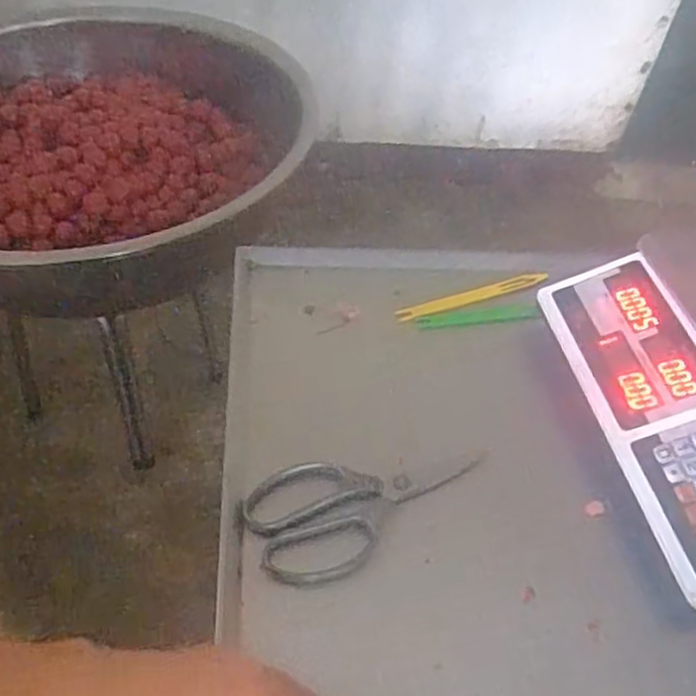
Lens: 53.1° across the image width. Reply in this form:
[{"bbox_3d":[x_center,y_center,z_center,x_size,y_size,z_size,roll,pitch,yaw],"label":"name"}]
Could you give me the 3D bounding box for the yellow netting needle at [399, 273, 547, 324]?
[{"bbox_3d":[0.127,-0.053,0.717,0.164,0.005,0.014,-16,74,-13],"label":"yellow netting needle"}]

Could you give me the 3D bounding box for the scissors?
[{"bbox_3d":[0.019,0.126,0.549,0.196,0.015,0.090,-8,59,-14],"label":"scissors"}]

